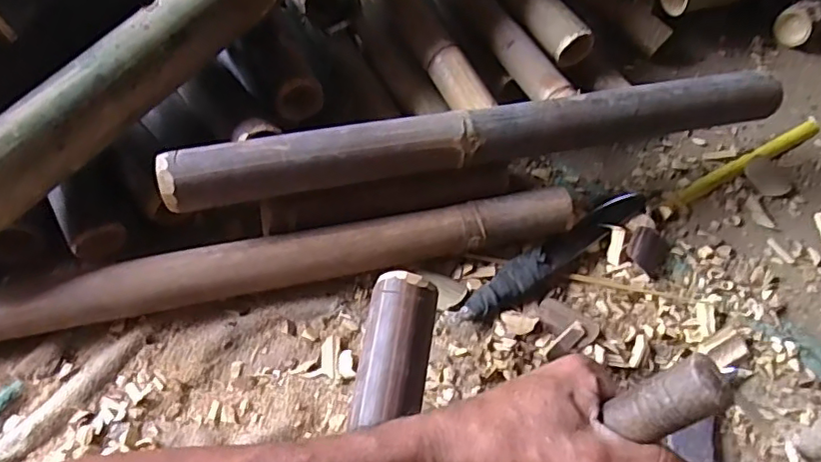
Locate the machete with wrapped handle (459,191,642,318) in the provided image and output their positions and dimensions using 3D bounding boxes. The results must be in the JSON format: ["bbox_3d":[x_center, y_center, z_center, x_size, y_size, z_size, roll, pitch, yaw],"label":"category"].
[{"bbox_3d":[0.162,0.022,0.625,0.255,0.022,0.034,-32,66,-21],"label":"machete with wrapped handle"}]

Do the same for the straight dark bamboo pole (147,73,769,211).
[{"bbox_3d":[0.088,-0.100,0.584,0.644,0.046,0.057,-11,61,-10],"label":"straight dark bamboo pole"}]

